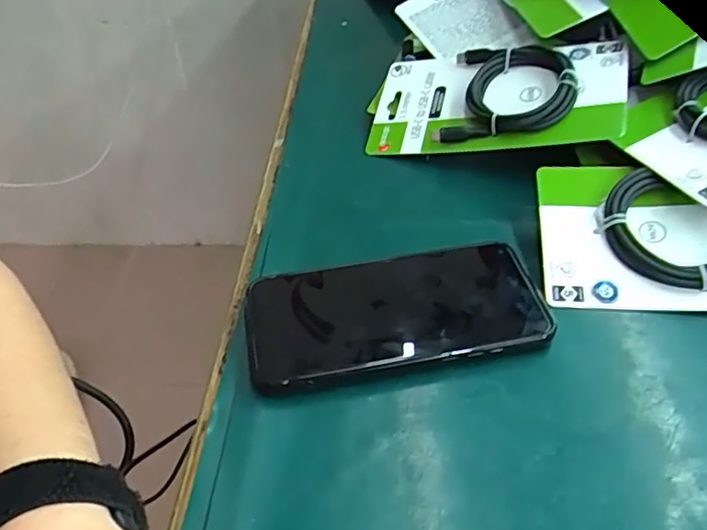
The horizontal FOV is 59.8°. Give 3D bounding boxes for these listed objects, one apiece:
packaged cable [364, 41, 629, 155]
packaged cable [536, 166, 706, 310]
[{"bbox_3d":[0.103,-0.128,0.453,0.178,0.025,0.098,0,53,23],"label":"packaged cable"},{"bbox_3d":[0.167,-0.022,0.359,0.127,0.016,0.096,-2,61,11],"label":"packaged cable"}]

